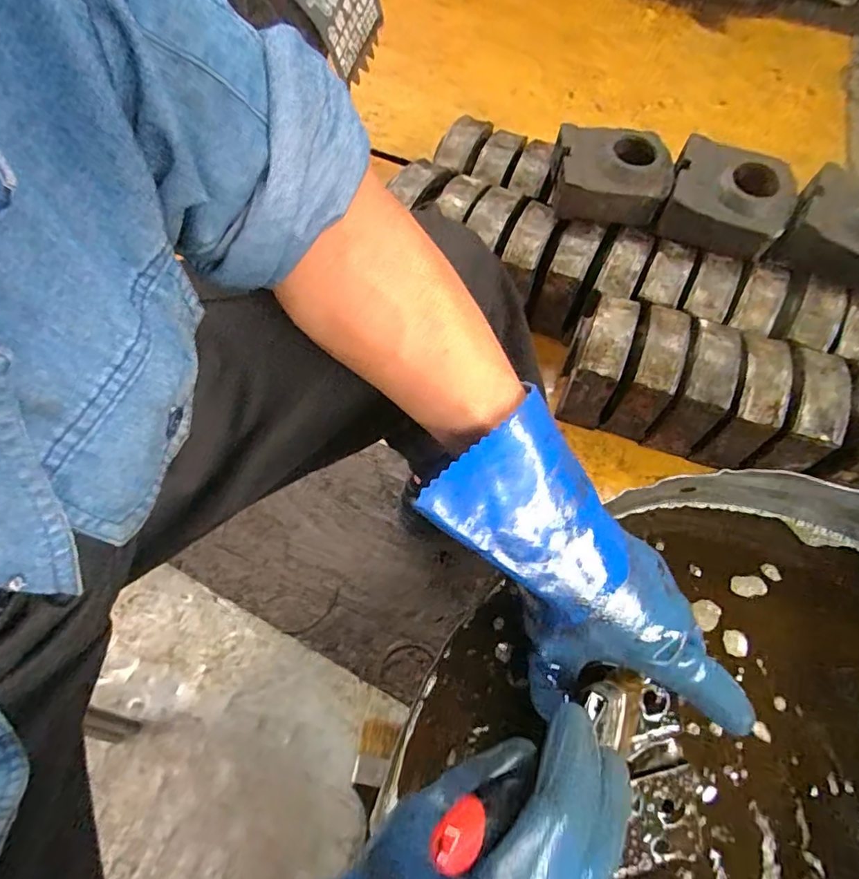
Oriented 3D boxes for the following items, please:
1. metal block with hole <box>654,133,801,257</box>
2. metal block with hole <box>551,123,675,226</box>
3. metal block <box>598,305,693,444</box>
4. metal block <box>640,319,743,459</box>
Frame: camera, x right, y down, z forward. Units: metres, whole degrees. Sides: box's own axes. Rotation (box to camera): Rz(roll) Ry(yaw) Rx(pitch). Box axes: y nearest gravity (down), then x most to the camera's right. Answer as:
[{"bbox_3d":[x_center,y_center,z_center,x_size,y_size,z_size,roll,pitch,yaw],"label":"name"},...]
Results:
[{"bbox_3d":[0.478,-0.384,0.848,0.182,0.089,0.148,24,66,12],"label":"metal block with hole"},{"bbox_3d":[0.297,-0.433,0.871,0.180,0.087,0.144,10,64,5],"label":"metal block with hole"},{"bbox_3d":[0.351,-0.103,0.853,0.063,0.178,0.157,17,65,9],"label":"metal block"},{"bbox_3d":[0.415,-0.085,0.834,0.073,0.166,0.145,19,65,10],"label":"metal block"}]

